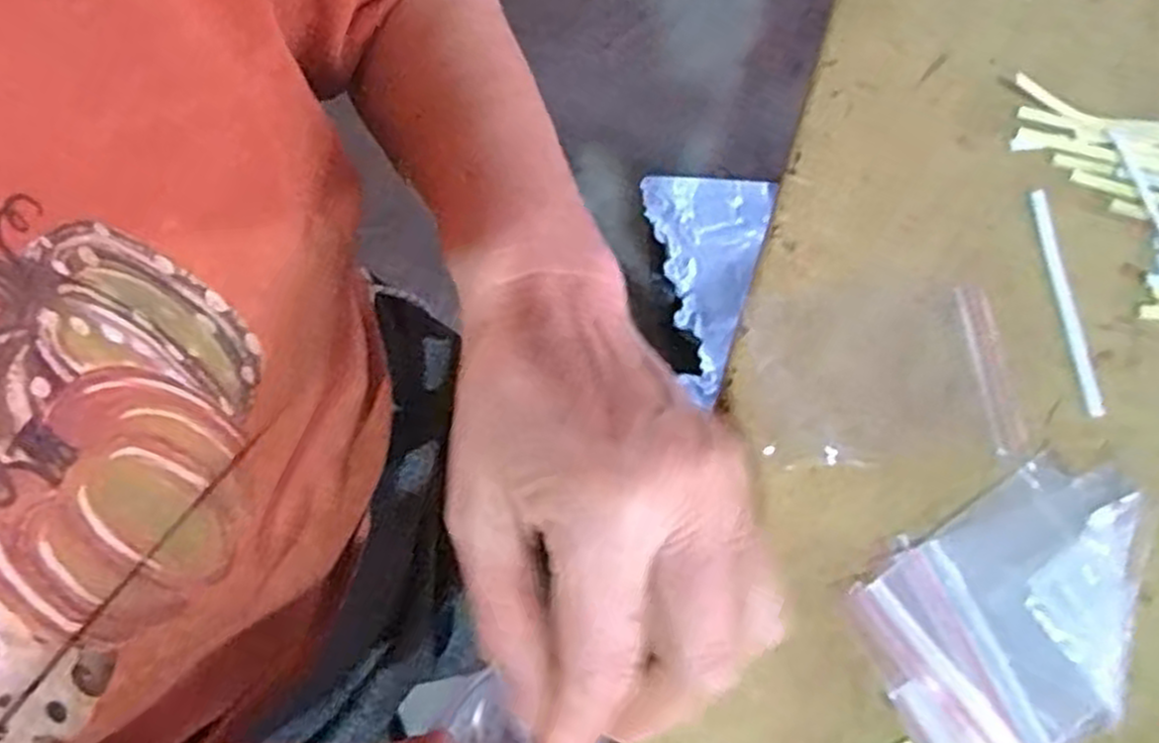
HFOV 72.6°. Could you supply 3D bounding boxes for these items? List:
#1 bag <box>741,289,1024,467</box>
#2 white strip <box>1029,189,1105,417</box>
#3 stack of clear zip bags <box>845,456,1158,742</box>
[{"bbox_3d":[0.114,0.000,0.300,0.100,0.004,0.070,-3,68,-3],"label":"bag"},{"bbox_3d":[0.196,-0.030,0.317,0.008,0.004,0.099,0,68,-2],"label":"white strip"},{"bbox_3d":[0.151,0.081,0.264,0.113,0.007,0.076,-26,71,-12],"label":"stack of clear zip bags"}]

